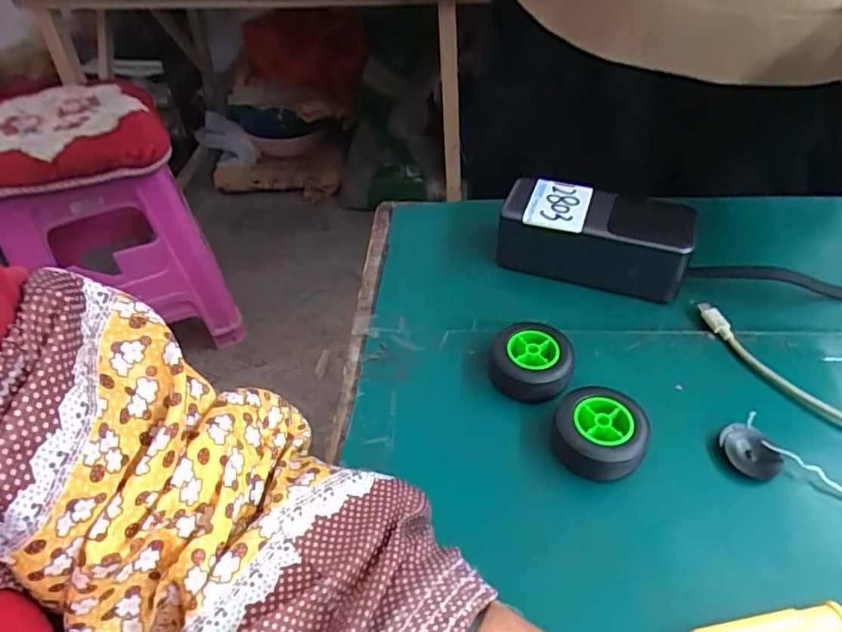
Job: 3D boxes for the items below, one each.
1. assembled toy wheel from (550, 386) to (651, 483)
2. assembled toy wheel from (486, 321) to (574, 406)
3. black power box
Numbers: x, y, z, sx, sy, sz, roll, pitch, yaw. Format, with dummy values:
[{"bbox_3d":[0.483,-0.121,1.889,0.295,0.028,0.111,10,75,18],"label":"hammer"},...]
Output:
[{"bbox_3d":[0.097,0.063,0.313,0.047,0.025,0.046,-2,44,2],"label":"assembled toy wheel"},{"bbox_3d":[0.066,0.028,0.347,0.049,0.024,0.046,-2,44,2],"label":"assembled toy wheel"},{"bbox_3d":[0.123,-0.055,0.411,0.128,0.057,0.054,17,47,20],"label":"black power box"}]

